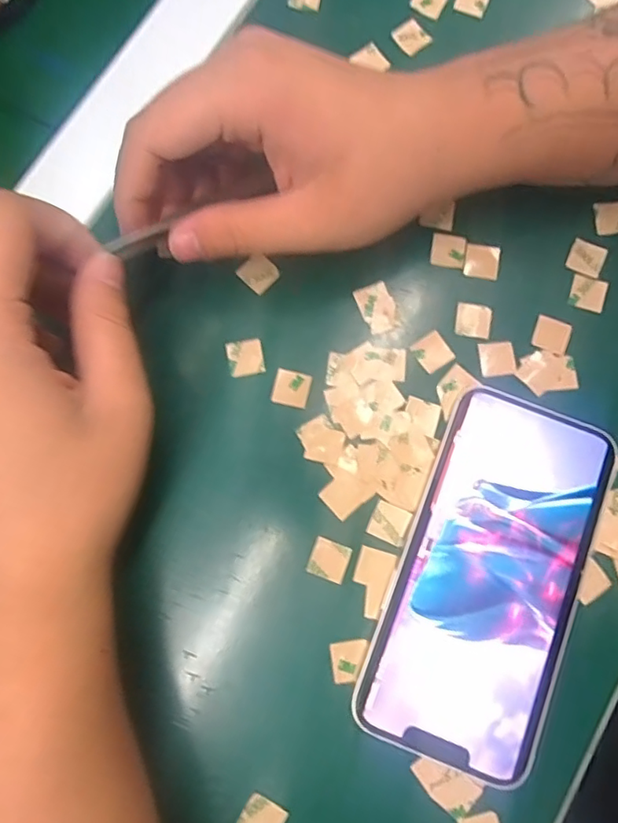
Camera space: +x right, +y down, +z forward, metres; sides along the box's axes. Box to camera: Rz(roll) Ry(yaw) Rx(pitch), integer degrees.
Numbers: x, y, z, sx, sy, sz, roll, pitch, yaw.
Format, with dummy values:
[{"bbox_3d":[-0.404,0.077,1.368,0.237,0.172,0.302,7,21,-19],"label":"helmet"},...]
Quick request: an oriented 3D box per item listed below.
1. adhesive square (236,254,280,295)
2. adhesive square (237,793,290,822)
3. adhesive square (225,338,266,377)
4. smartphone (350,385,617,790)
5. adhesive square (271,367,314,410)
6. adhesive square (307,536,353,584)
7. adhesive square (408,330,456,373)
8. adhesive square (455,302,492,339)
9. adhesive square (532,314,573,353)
[{"bbox_3d":[-0.023,-0.063,0.251,0.015,0.004,0.015,-44,81,-7],"label":"adhesive square"},{"bbox_3d":[-0.018,0.157,0.209,0.016,0.004,0.015,29,80,6],"label":"adhesive square"},{"bbox_3d":[-0.028,-0.024,0.243,0.015,0.004,0.016,-12,79,-2],"label":"adhesive square"},{"bbox_3d":[0.074,0.065,0.223,0.071,0.009,0.143,21,80,5],"label":"smartphone"},{"bbox_3d":[-0.008,-0.011,0.240,0.016,0.004,0.016,14,79,4],"label":"adhesive square"},{"bbox_3d":[0.008,0.062,0.229,0.016,0.004,0.015,20,70,12],"label":"adhesive square"},{"bbox_3d":[0.055,-0.027,0.245,0.015,0.004,0.016,-35,80,-6],"label":"adhesive square"},{"bbox_3d":[0.074,-0.042,0.247,0.015,0.004,0.015,10,79,3],"label":"adhesive square"},{"bbox_3d":[0.110,-0.035,0.246,0.015,0.004,0.015,20,79,5],"label":"adhesive square"}]

